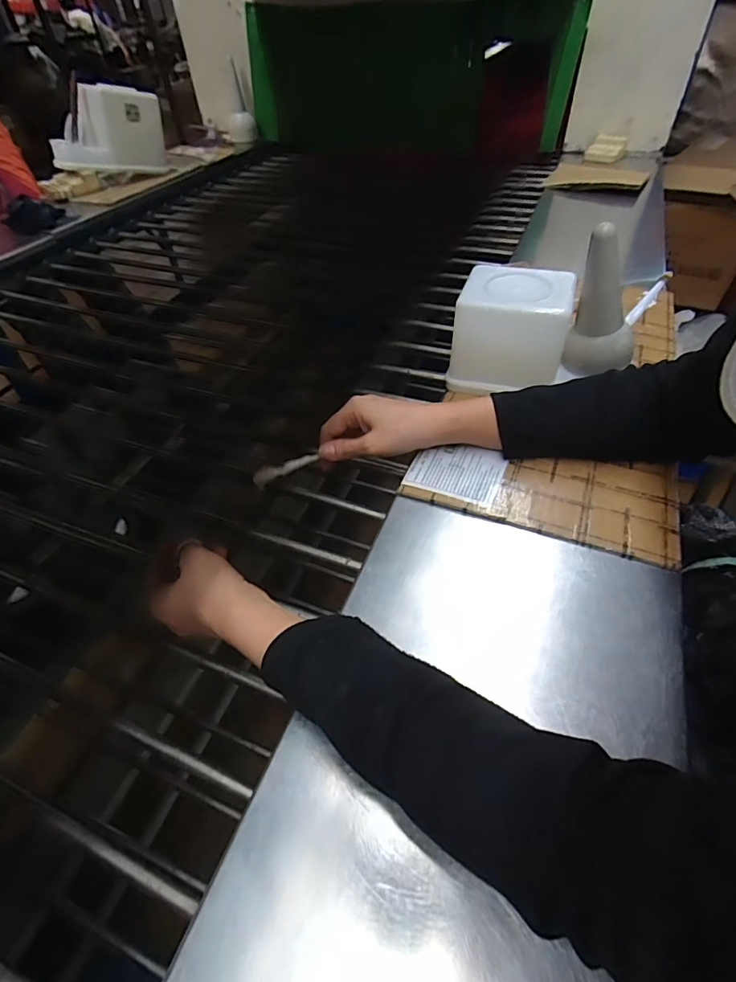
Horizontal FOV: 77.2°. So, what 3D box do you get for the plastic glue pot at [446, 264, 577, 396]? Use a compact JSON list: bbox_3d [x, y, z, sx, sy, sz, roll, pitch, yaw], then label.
[{"bbox_3d":[0.149,-0.169,0.488,0.107,0.106,0.081,12,50,14],"label":"plastic glue pot"}]

